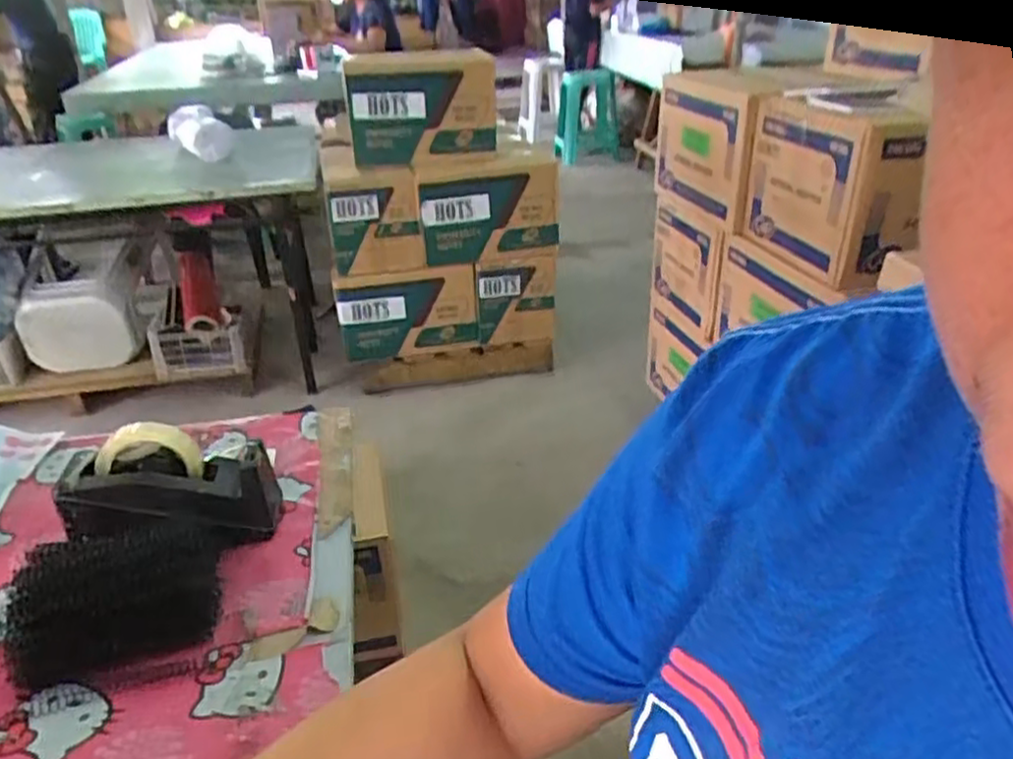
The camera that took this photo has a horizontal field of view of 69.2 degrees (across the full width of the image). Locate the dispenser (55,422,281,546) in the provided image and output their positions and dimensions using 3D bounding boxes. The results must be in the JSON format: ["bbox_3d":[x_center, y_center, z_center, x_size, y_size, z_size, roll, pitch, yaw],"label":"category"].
[{"bbox_3d":[-0.349,0.116,0.764,0.195,0.112,0.083,-4,29,-4],"label":"dispenser"}]

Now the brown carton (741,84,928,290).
[{"bbox_3d":[0.618,-0.390,1.395,0.149,0.327,0.353,-9,30,-14],"label":"brown carton"}]

